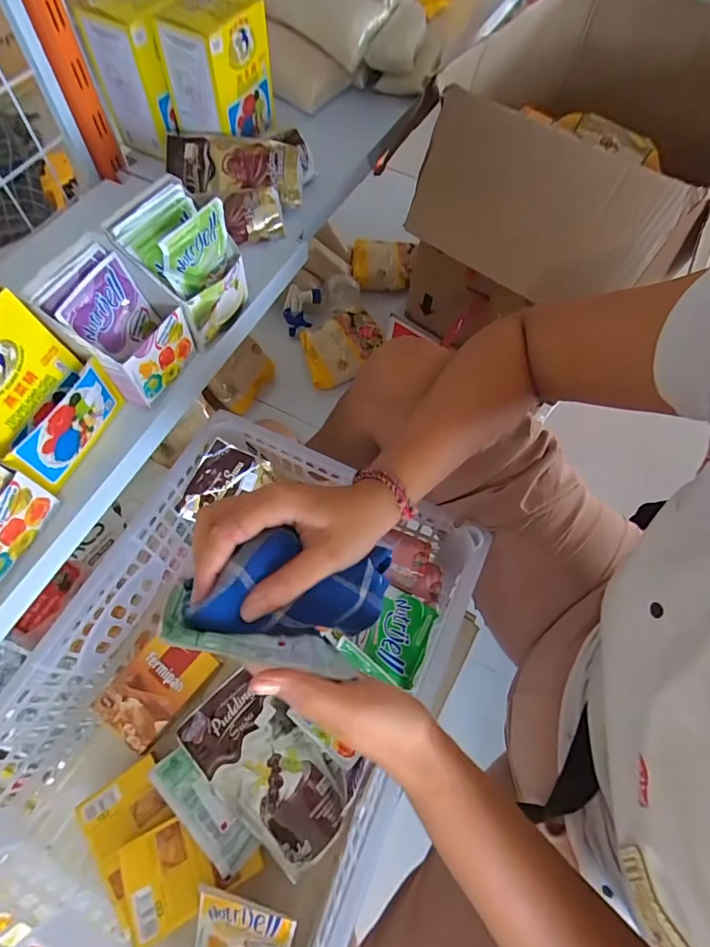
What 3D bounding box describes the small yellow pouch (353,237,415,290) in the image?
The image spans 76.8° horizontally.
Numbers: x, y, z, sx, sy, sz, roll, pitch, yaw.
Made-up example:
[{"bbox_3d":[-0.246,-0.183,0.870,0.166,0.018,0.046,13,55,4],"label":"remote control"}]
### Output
[{"bbox_3d":[0.067,-0.499,1.074,0.145,0.056,0.124,2,64,-2],"label":"small yellow pouch"}]

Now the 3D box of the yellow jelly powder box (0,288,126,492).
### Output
[{"bbox_3d":[-0.271,-0.069,0.350,0.081,0.131,0.108,22,65,7],"label":"yellow jelly powder box"}]

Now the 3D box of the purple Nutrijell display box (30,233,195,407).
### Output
[{"bbox_3d":[-0.208,-0.132,0.400,0.074,0.099,0.084,25,65,8],"label":"purple Nutrijell display box"}]

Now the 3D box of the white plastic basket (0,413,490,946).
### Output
[{"bbox_3d":[-0.106,0.198,0.428,0.309,0.150,0.435,25,65,9],"label":"white plastic basket"}]

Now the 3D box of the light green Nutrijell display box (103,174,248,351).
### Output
[{"bbox_3d":[-0.159,-0.198,0.427,0.072,0.110,0.085,28,66,10],"label":"light green Nutrijell display box"}]

